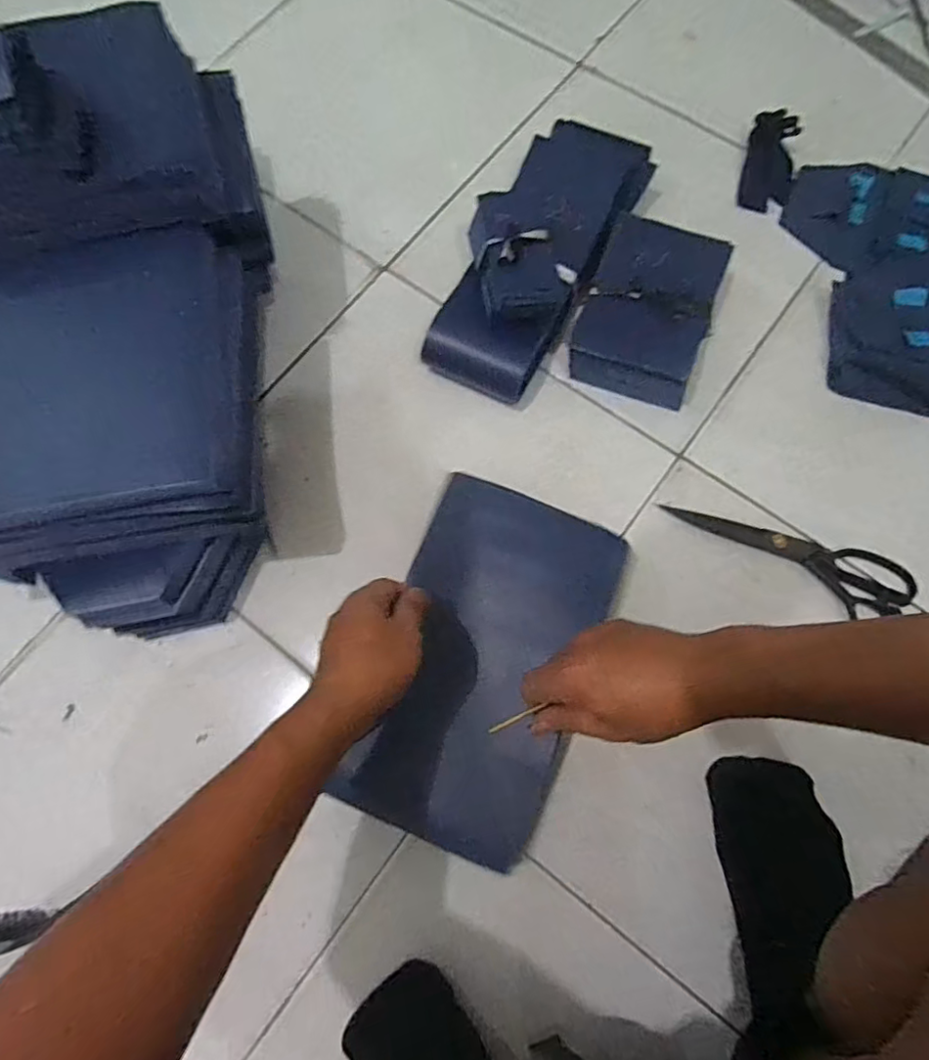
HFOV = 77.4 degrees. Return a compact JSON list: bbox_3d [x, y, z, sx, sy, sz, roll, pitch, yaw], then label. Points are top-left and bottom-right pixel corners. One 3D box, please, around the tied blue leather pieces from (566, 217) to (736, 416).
[{"bbox_3d":[0.196,-0.238,0.622,0.134,0.050,0.183,19,76,7],"label":"tied blue leather pieces"}]

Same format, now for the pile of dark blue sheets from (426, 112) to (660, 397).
[{"bbox_3d":[0.084,-0.313,0.631,0.132,0.090,0.355,27,77,8],"label":"pile of dark blue sheets"}]

